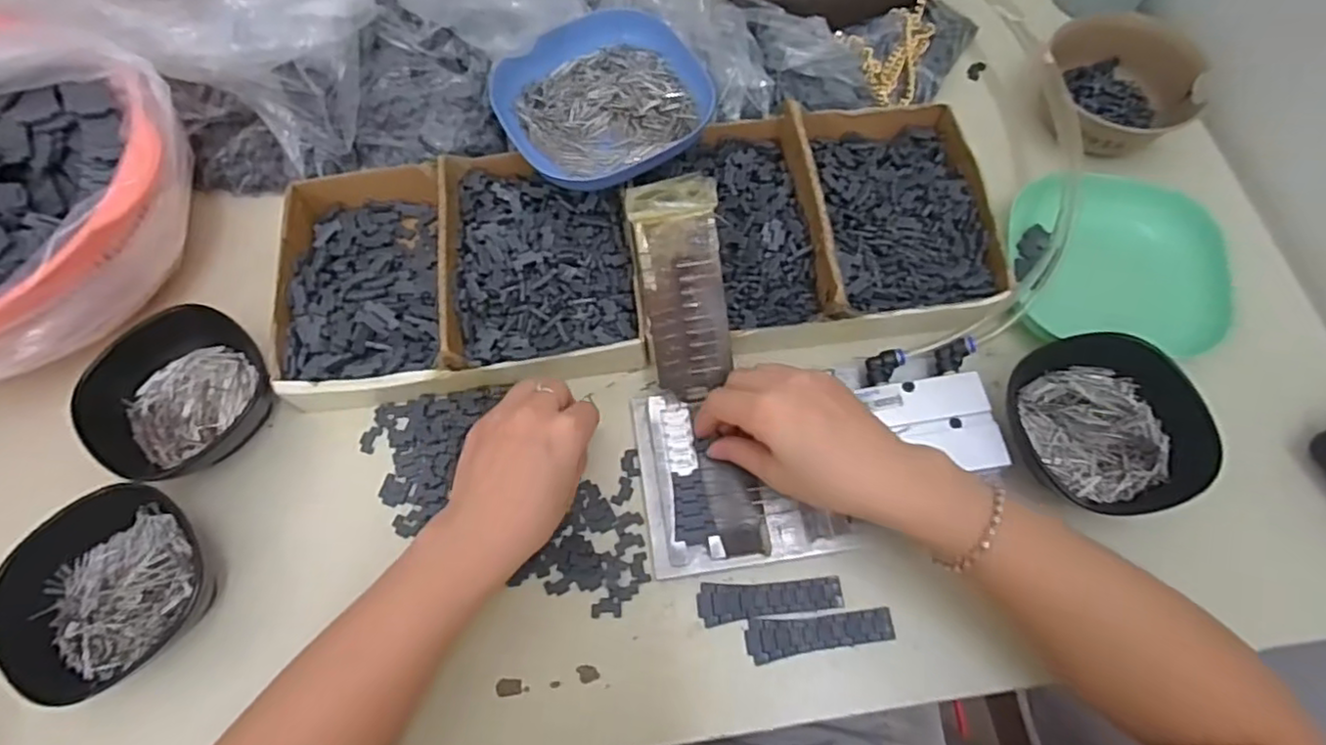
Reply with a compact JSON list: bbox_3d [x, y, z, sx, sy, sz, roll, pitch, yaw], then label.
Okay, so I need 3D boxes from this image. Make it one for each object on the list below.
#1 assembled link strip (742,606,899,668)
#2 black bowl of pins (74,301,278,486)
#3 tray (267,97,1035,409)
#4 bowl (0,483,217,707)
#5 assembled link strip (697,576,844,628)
[{"bbox_3d":[0.093,0.154,0.389,0.085,0.004,0.022,-7,67,-1],"label":"assembled link strip"},{"bbox_3d":[-0.318,0.016,0.439,0.105,0.047,0.110,40,74,17],"label":"black bowl of pins"},{"bbox_3d":[-0.019,-0.094,0.461,0.486,0.043,0.185,-8,67,-1],"label":"tray"},{"bbox_3d":[-0.325,0.127,0.395,0.097,0.053,0.105,-1,67,2],"label":"bowl"},{"bbox_3d":[0.064,0.136,0.399,0.085,0.004,0.022,-7,67,-1],"label":"assembled link strip"}]

